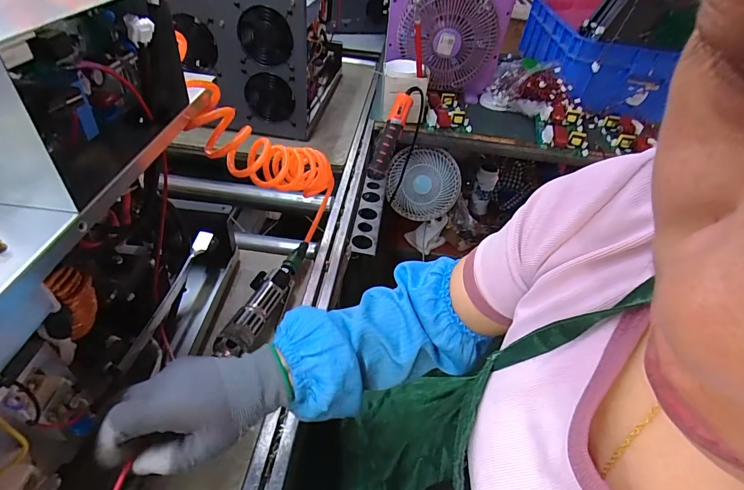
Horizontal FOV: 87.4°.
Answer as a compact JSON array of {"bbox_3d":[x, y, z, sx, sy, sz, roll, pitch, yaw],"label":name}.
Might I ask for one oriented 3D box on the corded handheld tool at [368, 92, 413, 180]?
[{"bbox_3d":[0.040,-0.245,0.887,0.047,0.194,0.034,28,15,22],"label":"corded handheld tool"}]

